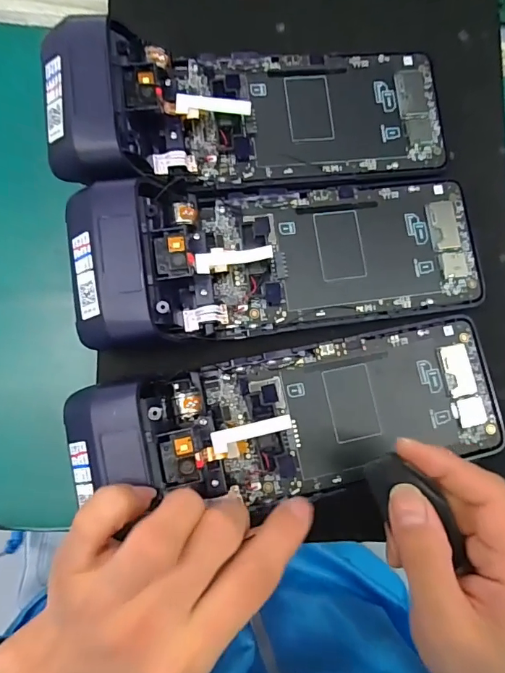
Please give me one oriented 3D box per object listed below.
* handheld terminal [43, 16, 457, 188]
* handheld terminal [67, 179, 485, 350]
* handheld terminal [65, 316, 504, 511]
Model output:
[{"bbox_3d":[0.005,-0.128,0.242,0.215,0.040,0.079,-8,84,-7],"label":"handheld terminal"},{"bbox_3d":[0.022,-0.047,0.233,0.217,0.043,0.080,-8,84,-7],"label":"handheld terminal"},{"bbox_3d":[0.026,0.043,0.235,0.220,0.030,0.079,-6,84,-17],"label":"handheld terminal"}]

